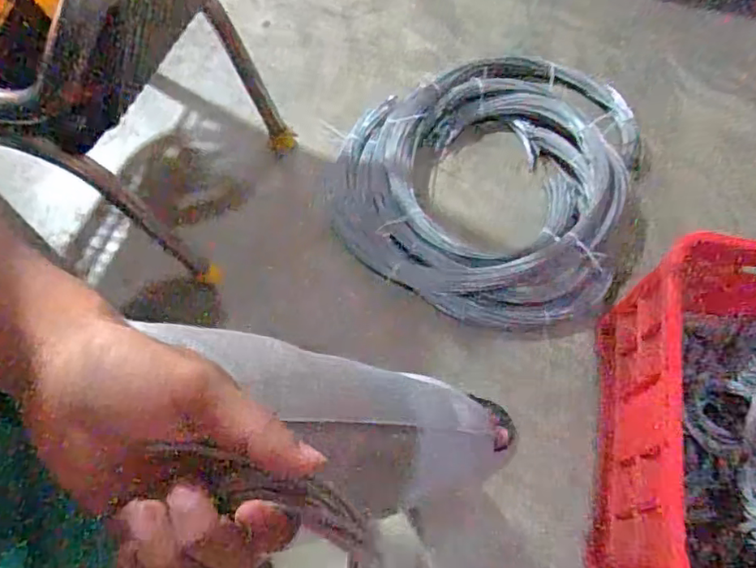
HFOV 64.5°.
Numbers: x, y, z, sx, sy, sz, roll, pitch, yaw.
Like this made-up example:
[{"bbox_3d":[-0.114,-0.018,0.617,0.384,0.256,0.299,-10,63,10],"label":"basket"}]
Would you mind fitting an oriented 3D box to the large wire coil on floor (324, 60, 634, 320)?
[{"bbox_3d":[0.229,-0.243,1.289,0.581,0.130,0.633,1,65,-2],"label":"large wire coil on floor"}]

